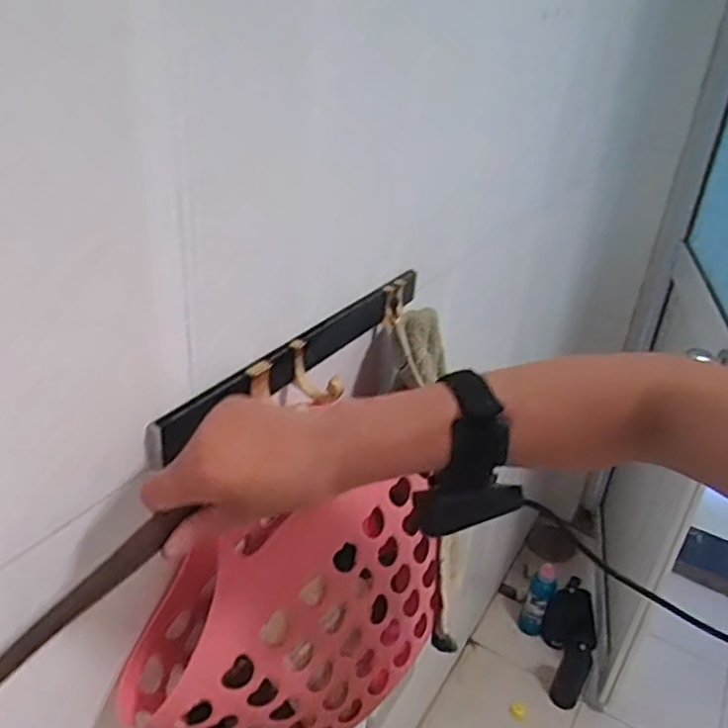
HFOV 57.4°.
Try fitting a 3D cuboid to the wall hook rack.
[{"bbox_3d":[-0.033,-0.011,0.572,0.040,0.045,0.365,19,32,25],"label":"wall hook rack"}]

